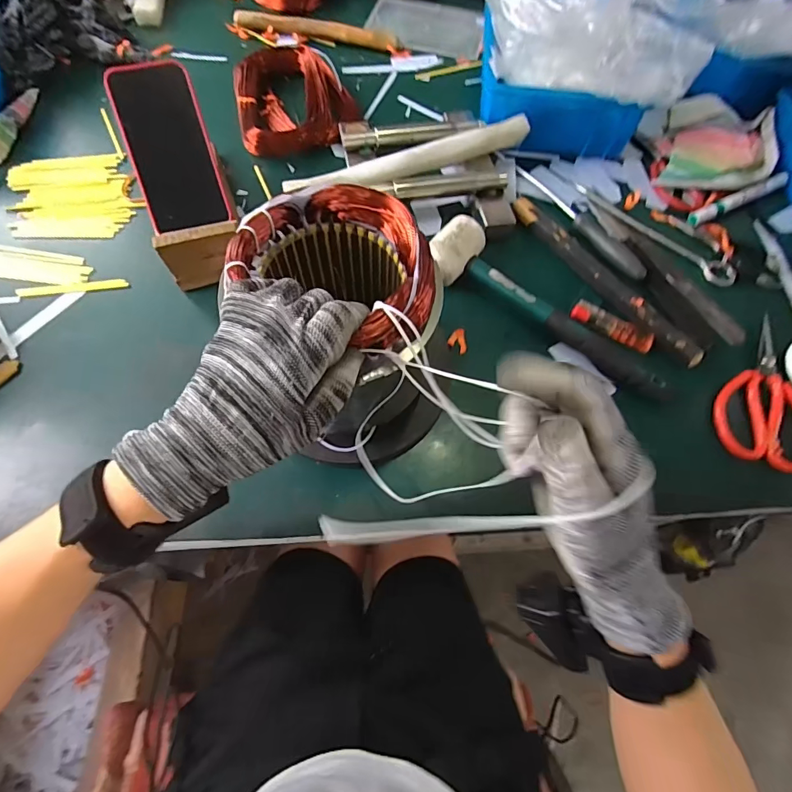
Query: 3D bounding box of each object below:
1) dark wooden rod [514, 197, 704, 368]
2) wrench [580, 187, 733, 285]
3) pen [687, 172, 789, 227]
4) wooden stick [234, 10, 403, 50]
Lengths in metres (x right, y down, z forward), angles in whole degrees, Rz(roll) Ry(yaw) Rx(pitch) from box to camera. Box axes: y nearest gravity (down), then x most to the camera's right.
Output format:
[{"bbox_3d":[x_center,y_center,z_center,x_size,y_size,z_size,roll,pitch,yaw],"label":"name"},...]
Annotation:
[{"bbox_3d":[0.222,-0.129,0.482,0.029,0.021,0.261,-33,72,-16],"label":"dark wooden rod"},{"bbox_3d":[0.308,-0.201,0.525,0.038,0.010,0.211,-41,74,-18],"label":"wrench"},{"bbox_3d":[0.418,-0.240,0.534,0.137,0.020,0.016,-23,69,-12],"label":"pen"},{"bbox_3d":[-0.118,-0.546,0.654,0.248,0.024,0.023,12,66,2],"label":"wooden stick"}]

